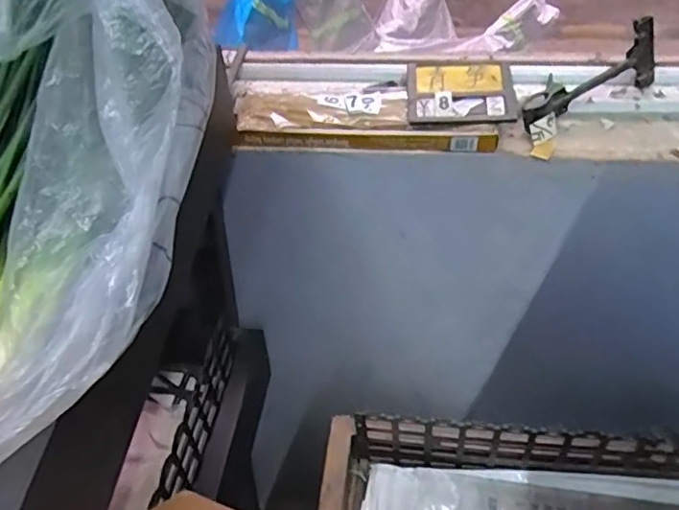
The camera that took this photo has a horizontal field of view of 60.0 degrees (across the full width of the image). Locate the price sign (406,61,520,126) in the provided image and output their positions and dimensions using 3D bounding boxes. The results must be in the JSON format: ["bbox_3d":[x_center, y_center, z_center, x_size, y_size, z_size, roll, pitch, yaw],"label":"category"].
[{"bbox_3d":[0.138,-0.190,0.673,0.120,0.011,0.106,-3,57,5],"label":"price sign"}]

